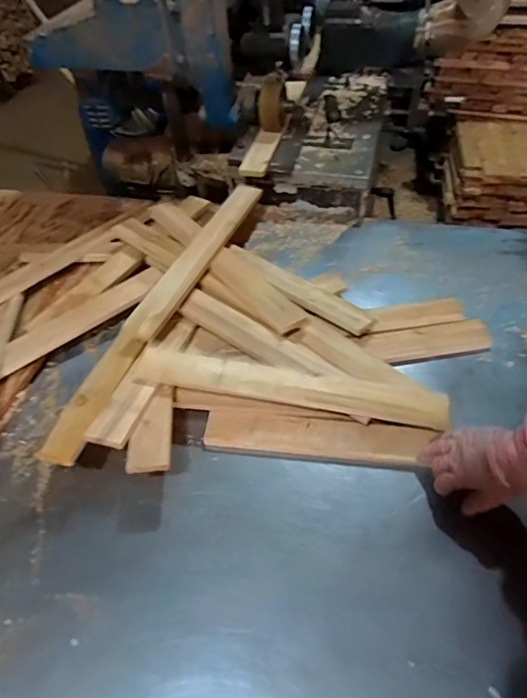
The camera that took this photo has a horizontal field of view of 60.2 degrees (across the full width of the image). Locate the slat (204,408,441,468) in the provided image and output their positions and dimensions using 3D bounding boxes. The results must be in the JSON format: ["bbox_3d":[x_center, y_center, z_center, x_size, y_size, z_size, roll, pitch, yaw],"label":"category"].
[{"bbox_3d":[0.079,0.135,0.718,0.342,0.024,0.066,3,52,10],"label":"slat"}]

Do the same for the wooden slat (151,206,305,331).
[{"bbox_3d":[-0.092,-0.189,0.946,0.069,0.015,0.479,-33,57,-22],"label":"wooden slat"}]

